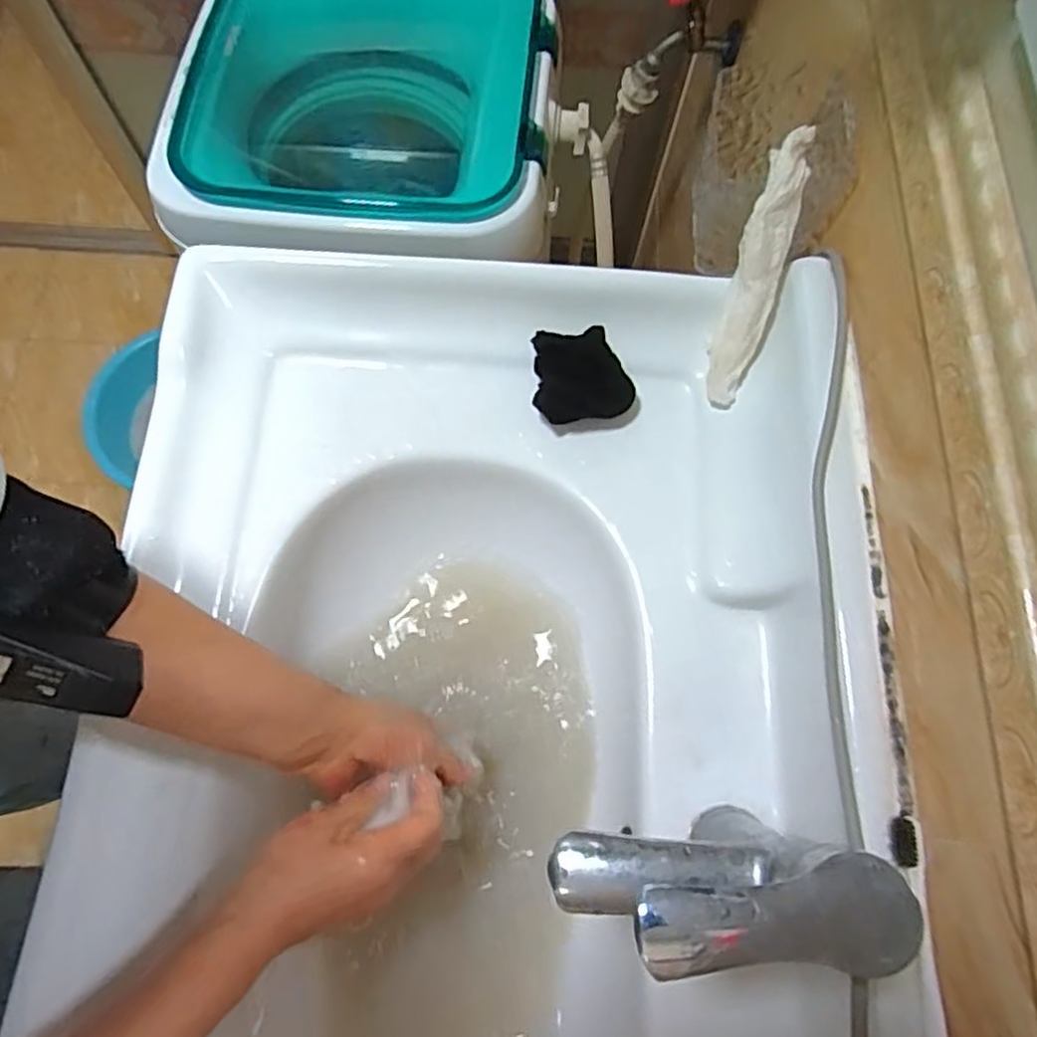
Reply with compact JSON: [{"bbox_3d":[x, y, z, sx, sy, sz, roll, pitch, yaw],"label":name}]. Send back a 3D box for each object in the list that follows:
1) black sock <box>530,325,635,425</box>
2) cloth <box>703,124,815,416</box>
[{"bbox_3d":[0.049,-0.108,0.512,0.073,0.029,0.066,1,71,-1],"label":"black sock"},{"bbox_3d":[0.171,-0.177,0.489,0.033,0.026,0.186,15,106,4],"label":"cloth"}]

